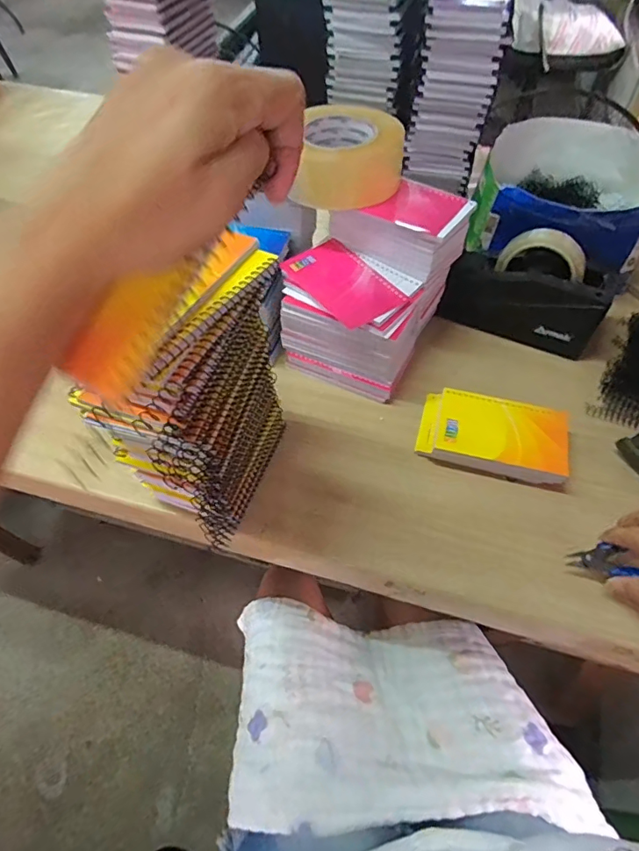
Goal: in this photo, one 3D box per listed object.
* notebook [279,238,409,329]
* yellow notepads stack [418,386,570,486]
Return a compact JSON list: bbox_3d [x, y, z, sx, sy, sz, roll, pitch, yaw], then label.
[{"bbox_3d":[0.024,-0.153,0.516,0.079,0.005,0.127,-32,61,-20],"label":"notebook"},{"bbox_3d":[0.182,0.017,0.516,0.146,0.039,0.094,15,57,10],"label":"yellow notepads stack"}]

